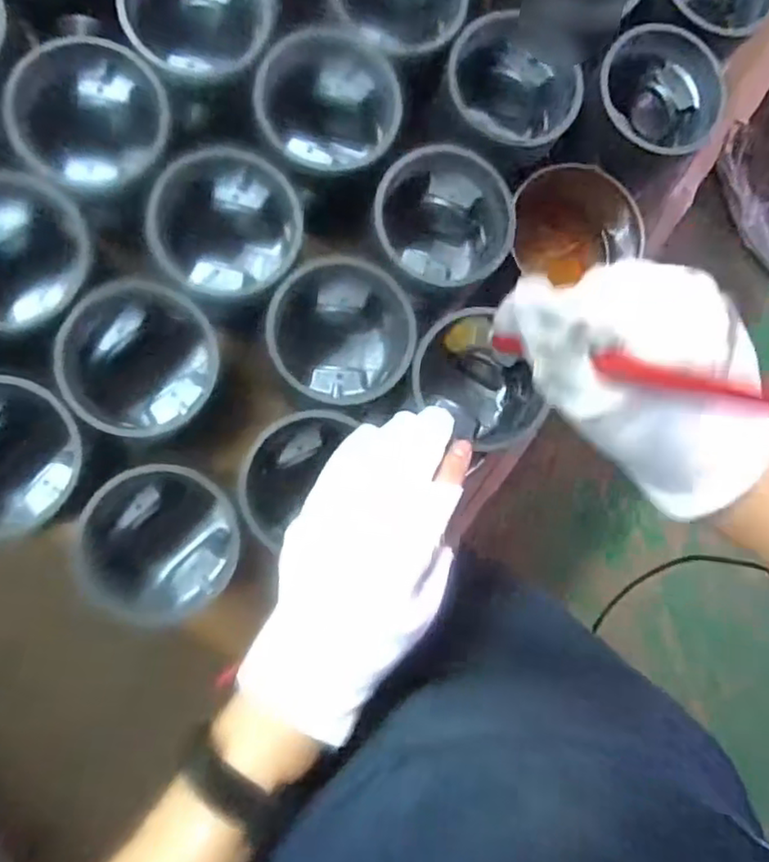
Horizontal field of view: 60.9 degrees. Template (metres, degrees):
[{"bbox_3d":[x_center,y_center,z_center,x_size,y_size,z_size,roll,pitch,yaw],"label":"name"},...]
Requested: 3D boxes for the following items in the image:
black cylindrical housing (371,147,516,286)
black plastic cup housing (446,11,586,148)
[{"bbox_3d":[0.033,-0.138,0.443,0.085,0.079,0.080,0,86,-7],"label":"black cylindrical housing"},{"bbox_3d":[0.086,-0.231,0.455,0.086,0.064,0.075,39,83,-3],"label":"black plastic cup housing"}]

